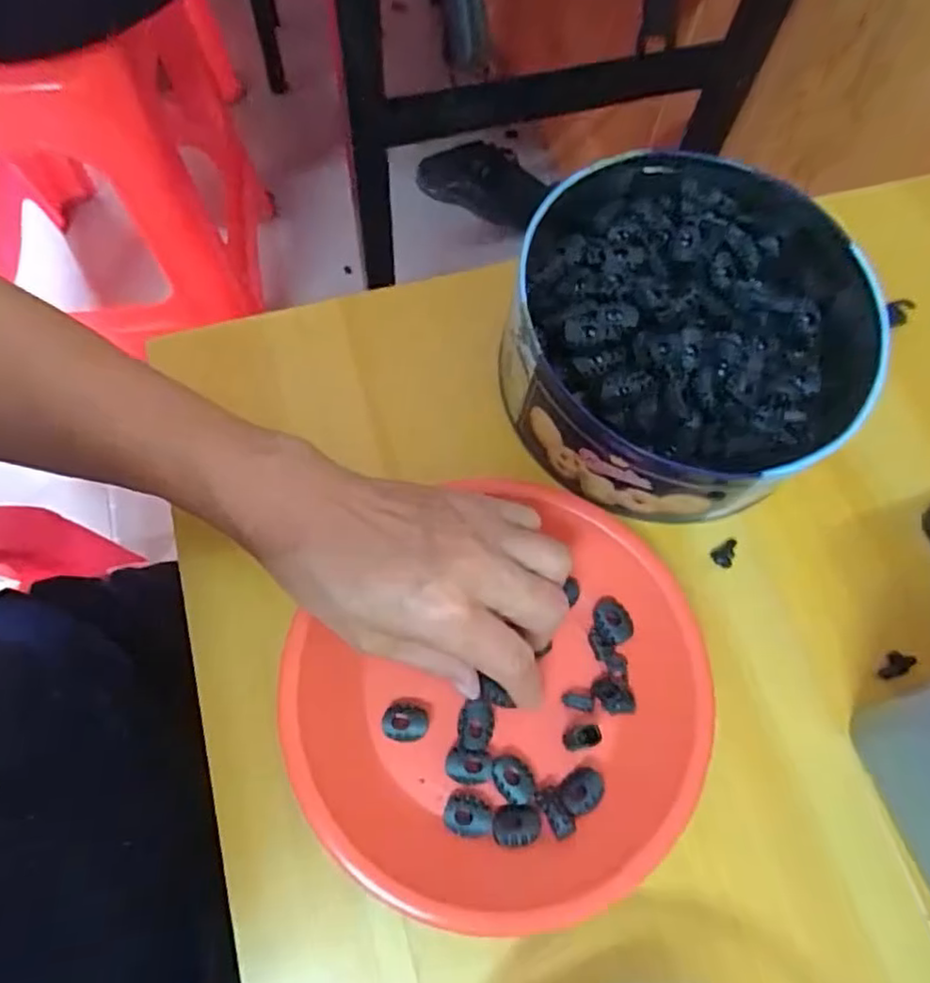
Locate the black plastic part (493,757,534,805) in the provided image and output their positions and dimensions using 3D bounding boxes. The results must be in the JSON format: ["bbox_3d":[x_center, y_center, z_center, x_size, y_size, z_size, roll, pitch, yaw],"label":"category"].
[{"bbox_3d":[0.023,0.135,0.302,0.016,0.004,0.021,-39,75,-16],"label":"black plastic part"}]

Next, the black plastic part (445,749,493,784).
[{"bbox_3d":[0.002,0.129,0.302,0.021,0.004,0.015,6,68,-1],"label":"black plastic part"}]

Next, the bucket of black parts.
[{"bbox_3d":[0.121,-0.085,0.354,0.187,0.067,0.191,1,68,-3],"label":"bucket of black parts"}]

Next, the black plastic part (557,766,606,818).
[{"bbox_3d":[0.055,0.140,0.302,0.021,0.007,0.016,-33,74,-15],"label":"black plastic part"}]

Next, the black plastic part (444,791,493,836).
[{"bbox_3d":[0.002,0.149,0.297,0.022,0.008,0.017,18,69,4],"label":"black plastic part"}]

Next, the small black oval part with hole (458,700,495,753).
[{"bbox_3d":[0.006,0.113,0.311,0.016,0.004,0.023,13,68,2],"label":"small black oval part with hole"}]

